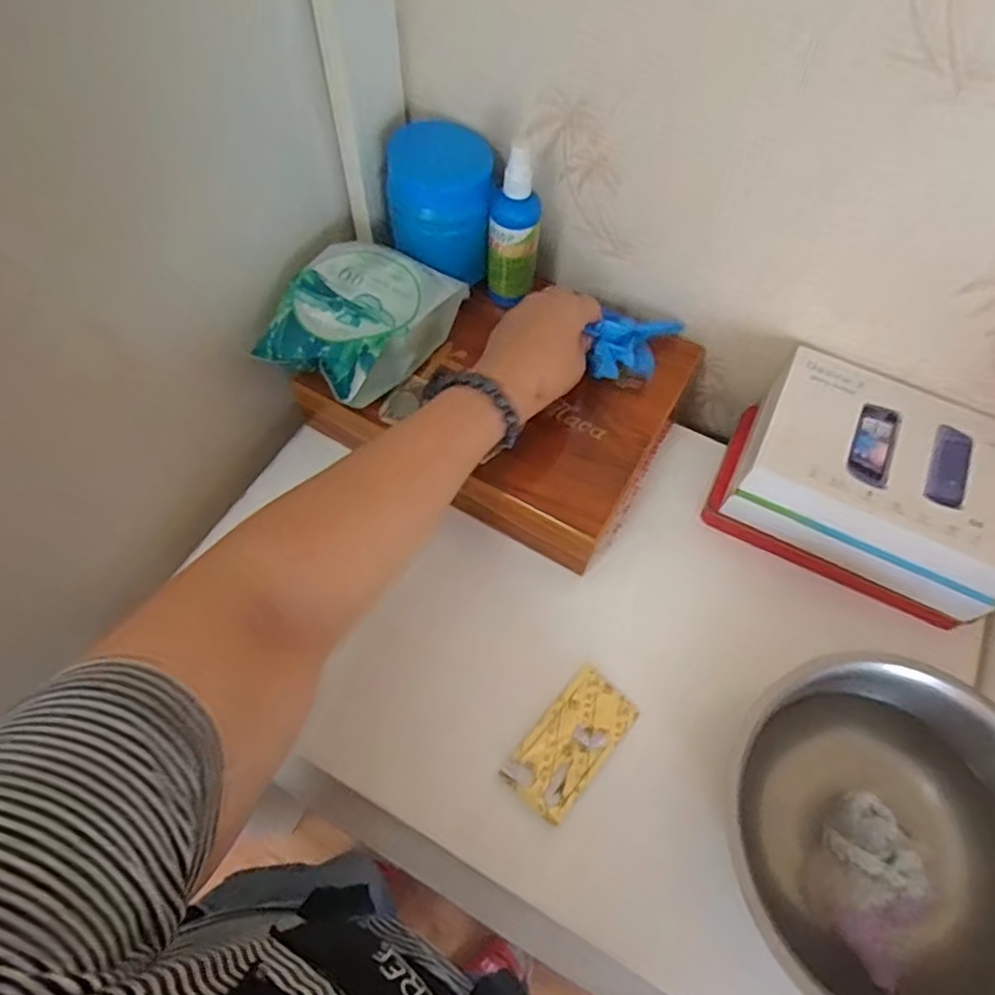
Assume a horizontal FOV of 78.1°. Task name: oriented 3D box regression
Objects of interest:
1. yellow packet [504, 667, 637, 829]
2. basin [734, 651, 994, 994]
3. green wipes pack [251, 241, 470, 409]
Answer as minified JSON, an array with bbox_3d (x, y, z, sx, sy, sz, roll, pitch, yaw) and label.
[{"bbox_3d":[0.053,0.172,0.432,0.051,0.011,0.099,38,66,18],"label":"yellow packet"},{"bbox_3d":[0.244,0.215,0.378,0.183,0.068,0.206,18,62,8],"label":"basin"},{"bbox_3d":[-0.105,-0.141,0.487,0.101,0.060,0.148,29,64,13],"label":"green wipes pack"}]

